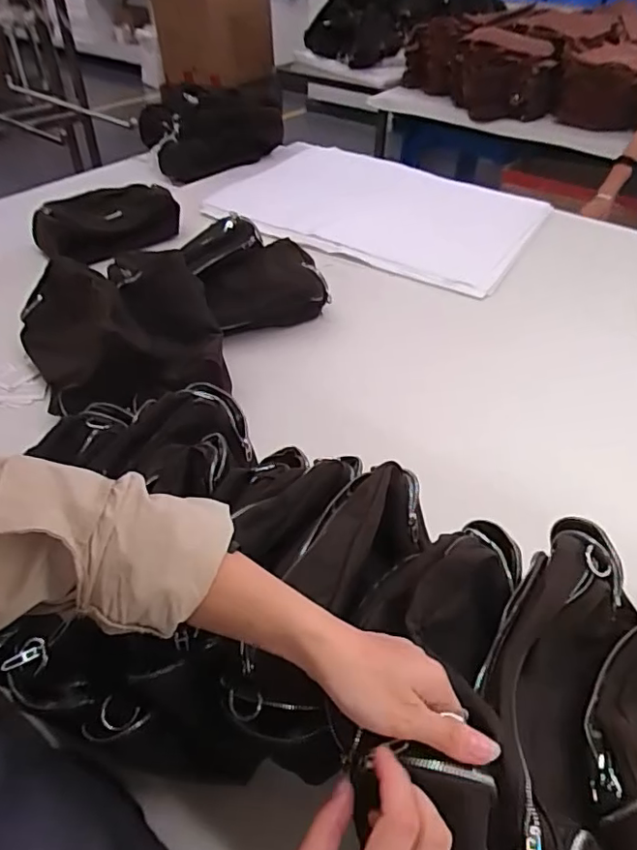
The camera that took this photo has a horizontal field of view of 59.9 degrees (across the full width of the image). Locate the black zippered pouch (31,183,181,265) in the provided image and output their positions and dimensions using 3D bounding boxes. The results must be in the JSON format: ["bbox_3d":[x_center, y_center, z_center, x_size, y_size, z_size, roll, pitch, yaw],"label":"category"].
[{"bbox_3d":[-0.445,-0.430,1.170,0.183,0.068,0.268,26,49,24],"label":"black zippered pouch"}]

